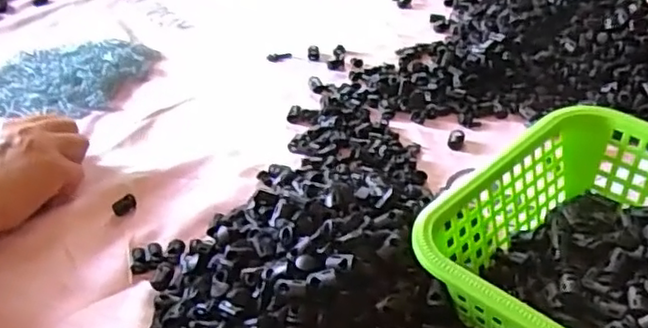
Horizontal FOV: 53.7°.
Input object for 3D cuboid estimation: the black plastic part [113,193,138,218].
[{"bbox_3d":[-0.172,0.036,0.555,0.021,0.007,0.016,-31,46,-27],"label":"black plastic part"}]

